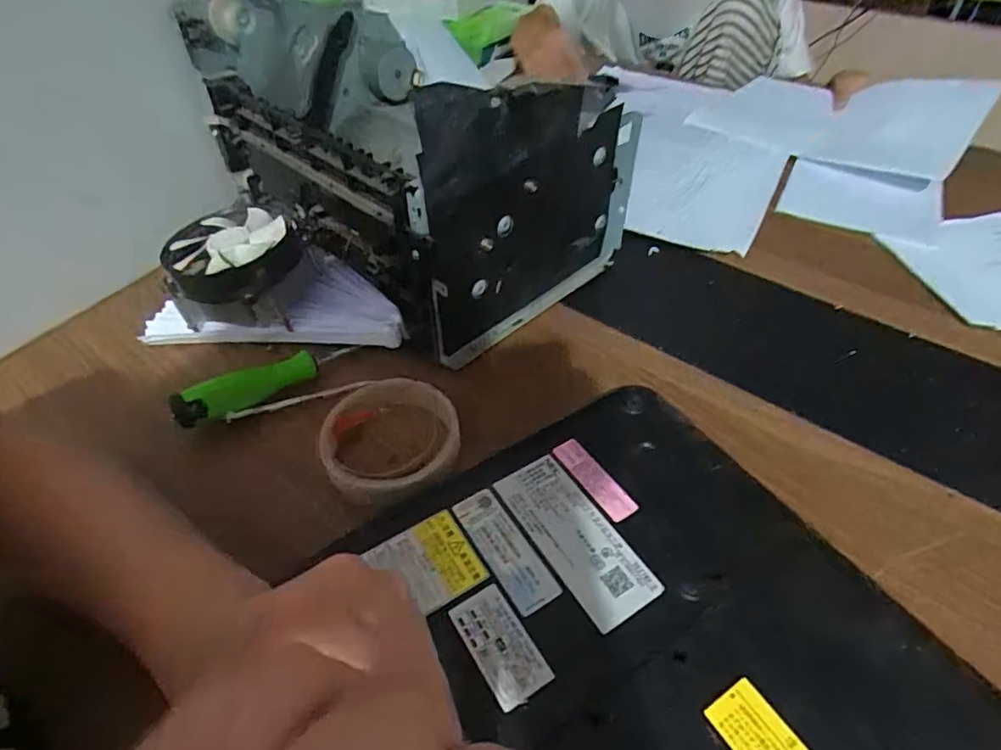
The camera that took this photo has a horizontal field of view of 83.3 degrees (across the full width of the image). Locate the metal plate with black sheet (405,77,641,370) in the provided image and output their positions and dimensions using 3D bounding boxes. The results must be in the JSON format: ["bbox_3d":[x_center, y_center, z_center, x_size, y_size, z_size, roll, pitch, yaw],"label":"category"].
[{"bbox_3d":[0.030,-0.119,0.404,0.210,0.188,0.018,-36,55,-28],"label":"metal plate with black sheet"}]

